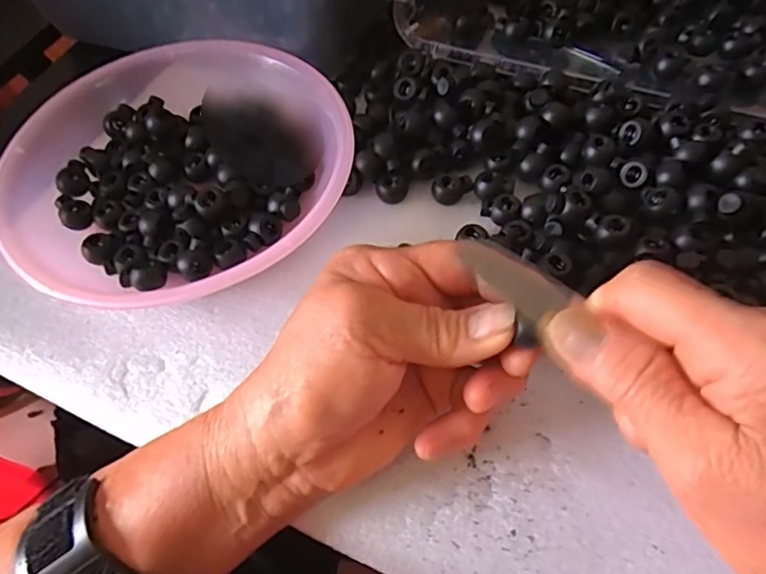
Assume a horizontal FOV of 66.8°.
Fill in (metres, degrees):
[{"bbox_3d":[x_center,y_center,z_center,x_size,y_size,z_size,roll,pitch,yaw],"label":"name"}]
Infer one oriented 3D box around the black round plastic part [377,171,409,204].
[{"bbox_3d":[0.006,-0.057,0.333,0.017,0.010,0.015,5,59,7],"label":"black round plastic part"}]

